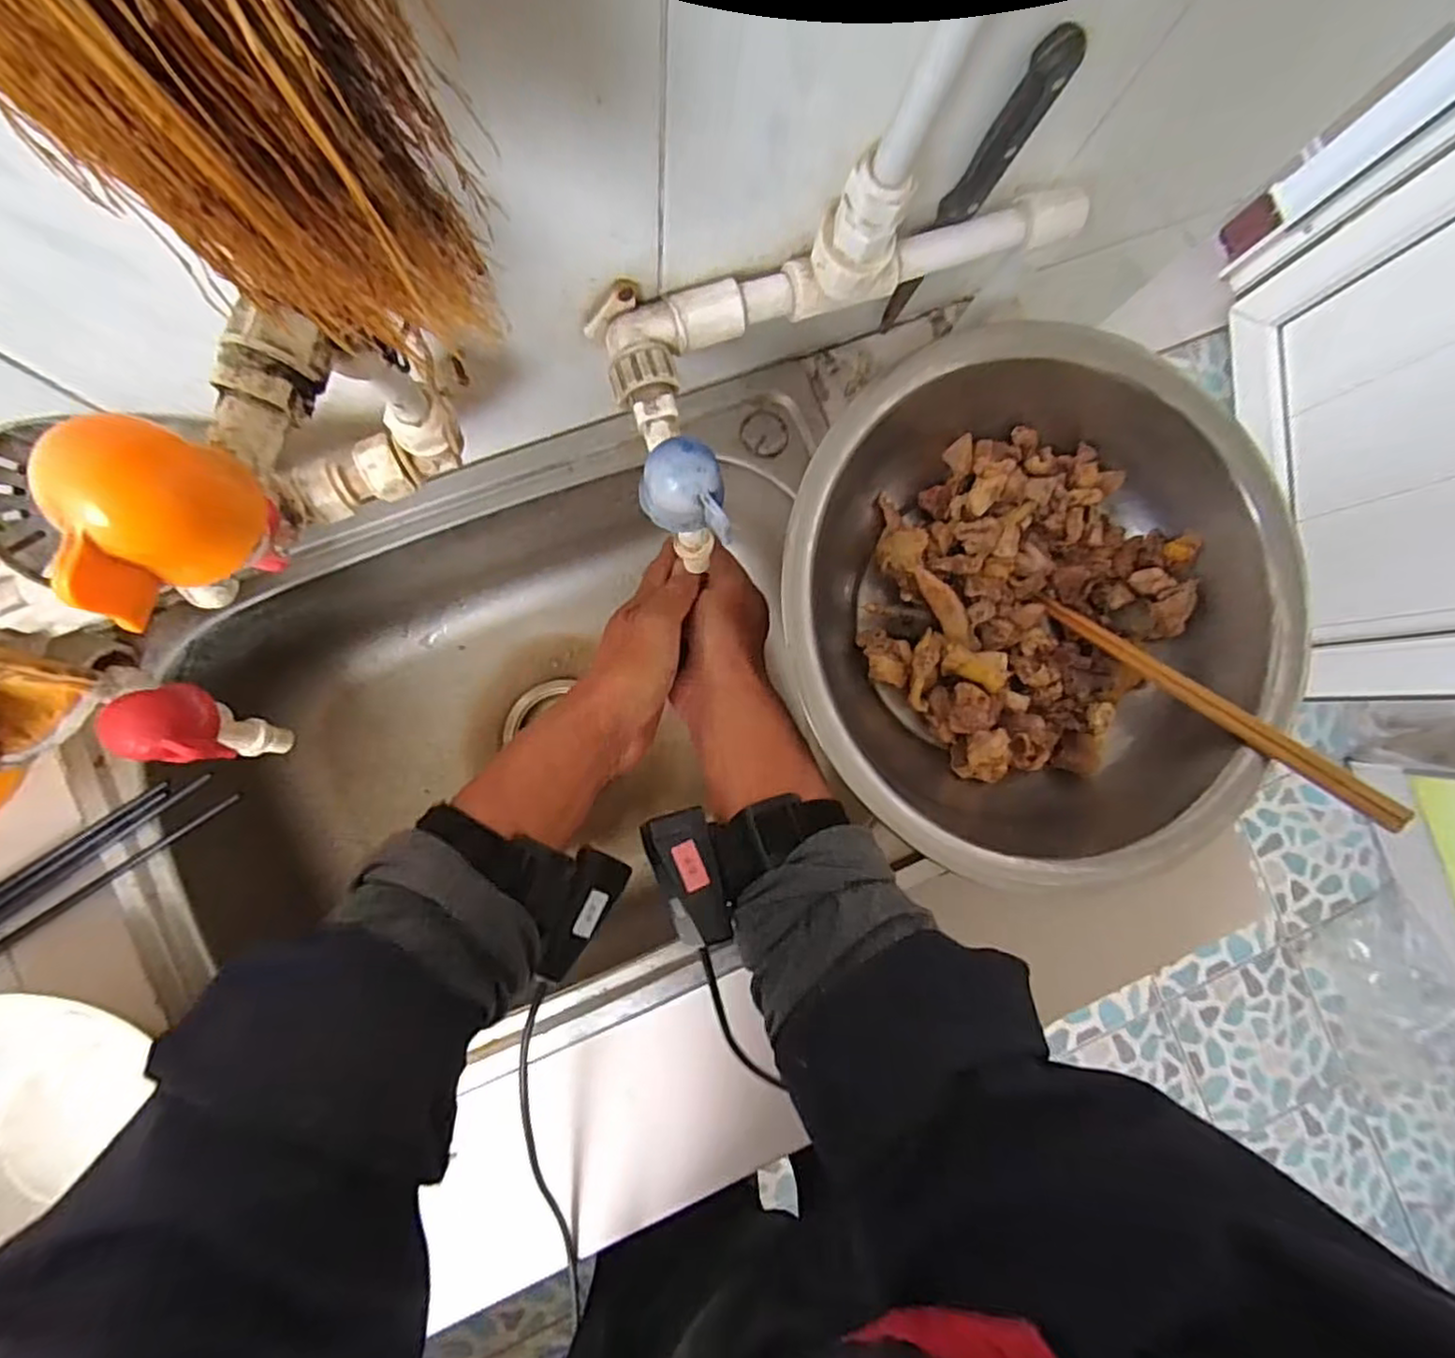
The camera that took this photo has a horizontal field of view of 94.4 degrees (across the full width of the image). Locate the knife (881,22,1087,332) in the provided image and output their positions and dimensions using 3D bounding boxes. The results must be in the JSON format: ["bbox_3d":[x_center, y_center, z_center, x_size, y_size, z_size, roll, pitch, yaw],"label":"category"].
[{"bbox_3d":[0.127,-0.260,0.376,0.023,0.200,0.015,-17,89,-7],"label":"knife"}]

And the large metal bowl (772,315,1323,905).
[{"bbox_3d":[0.200,-0.049,0.452,0.328,0.095,0.306,0,87,-7],"label":"large metal bowl"}]

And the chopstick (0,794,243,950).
[{"bbox_3d":[-0.407,0.137,0.419,0.227,0.009,0.007,-34,91,-7],"label":"chopstick"}]

